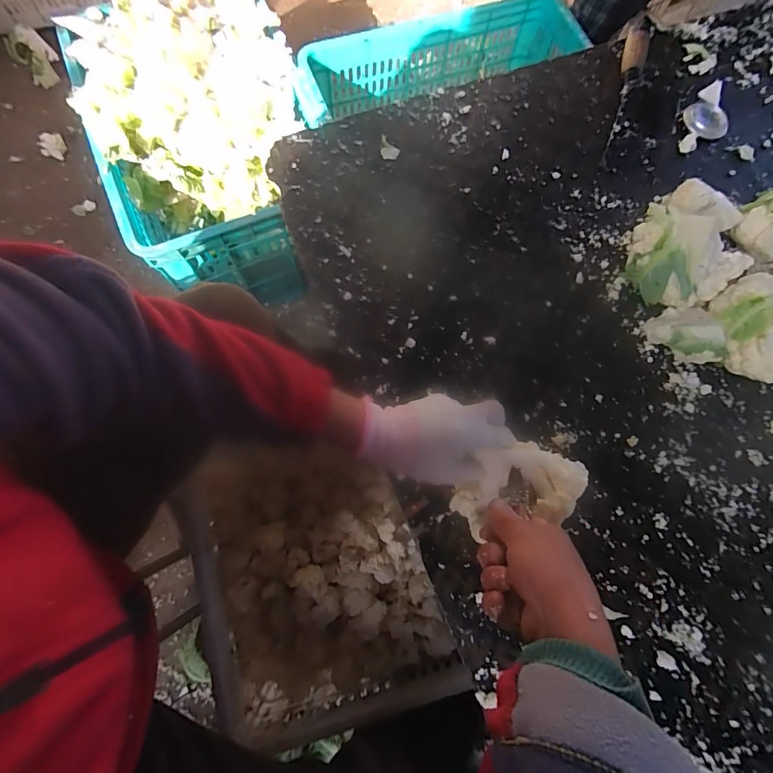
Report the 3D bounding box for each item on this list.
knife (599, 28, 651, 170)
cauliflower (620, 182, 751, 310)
[{"bbox_3d":[0.339,-0.407,0.564,0.033,0.017,0.247,16,76,2],"label":"knife"},{"bbox_3d":[0.340,-0.151,0.454,0.122,0.108,0.098,43,79,8],"label":"cauliflower"}]

